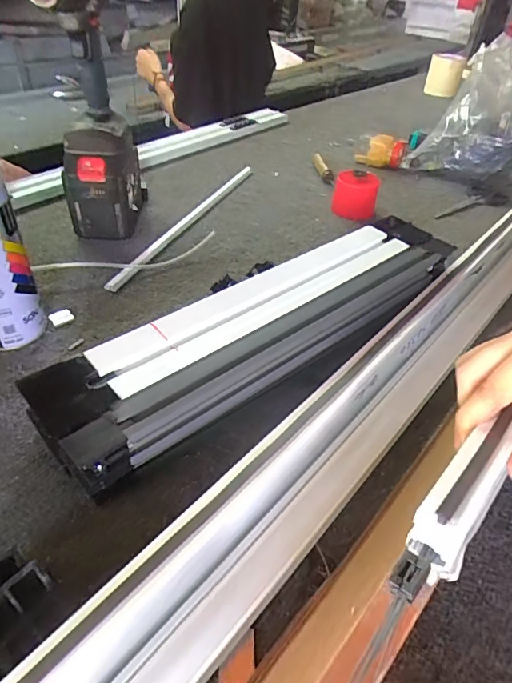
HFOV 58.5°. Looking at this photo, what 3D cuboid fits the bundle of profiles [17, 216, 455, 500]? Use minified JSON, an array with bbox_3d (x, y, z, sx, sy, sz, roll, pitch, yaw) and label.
[{"bbox_3d":[0.029,-0.024,0.414,0.439,0.038,0.093,-29,51,-32],"label":"bundle of profiles"}]

